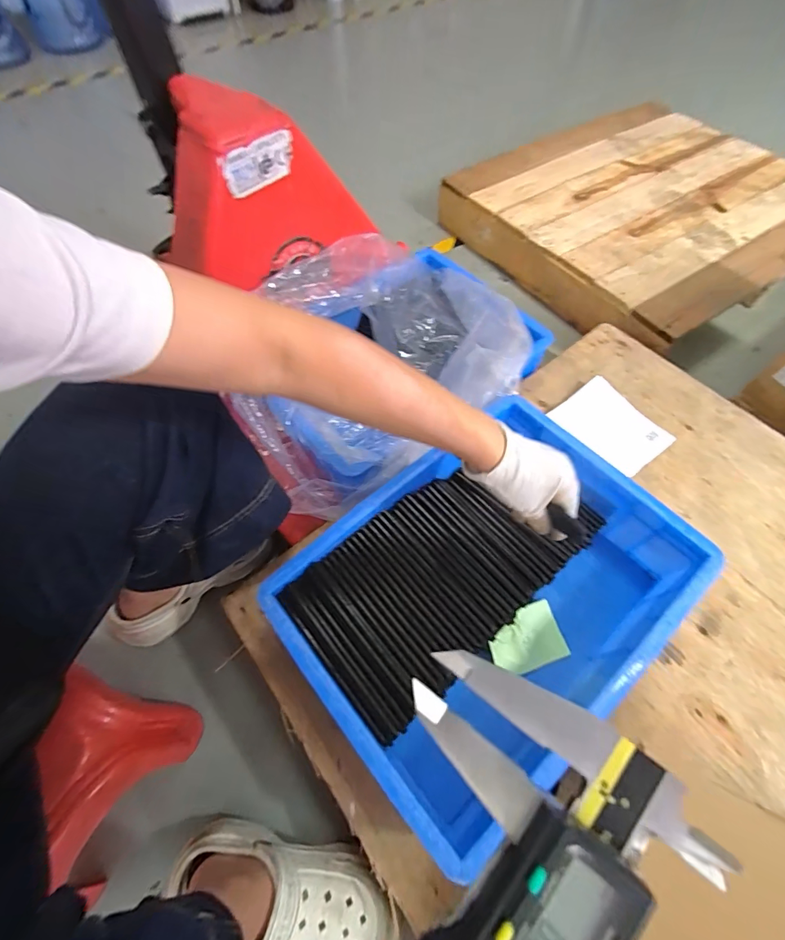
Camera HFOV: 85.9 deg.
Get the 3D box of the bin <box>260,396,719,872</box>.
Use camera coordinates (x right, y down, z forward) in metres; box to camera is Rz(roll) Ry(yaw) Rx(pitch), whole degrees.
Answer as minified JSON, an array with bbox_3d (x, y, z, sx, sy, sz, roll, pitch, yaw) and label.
[{"bbox_3d":[0.114,0.151,0.504,0.414,0.134,0.335,-37,67,-20],"label":"bin"}]

